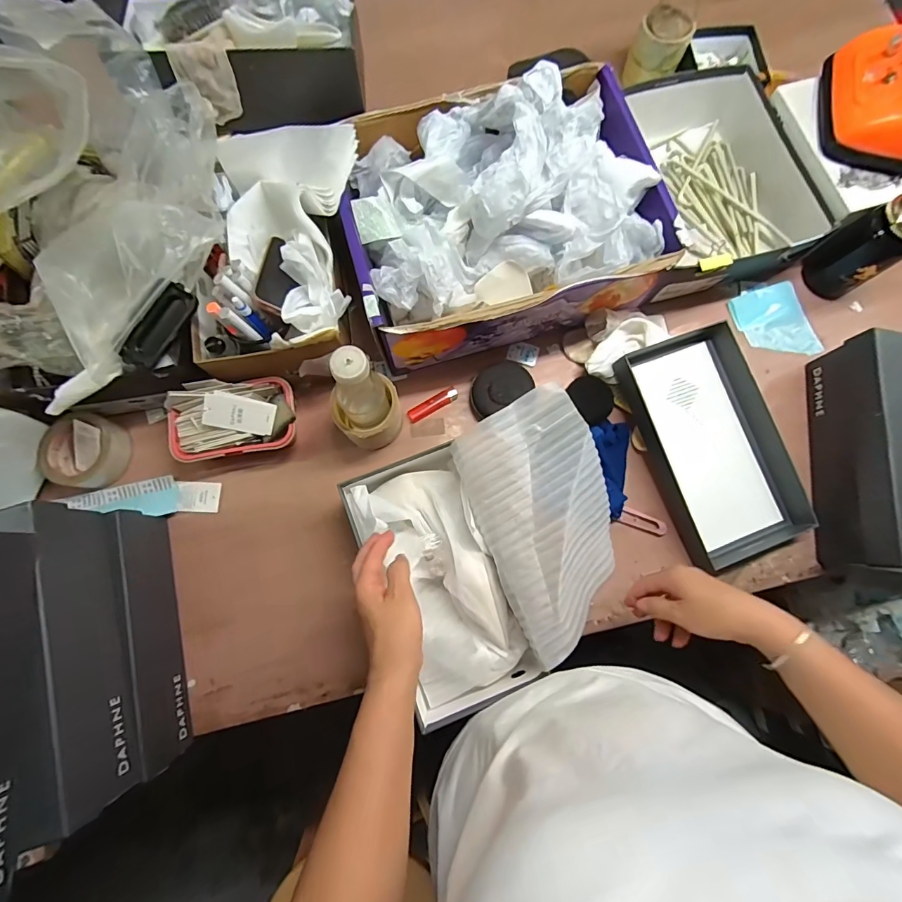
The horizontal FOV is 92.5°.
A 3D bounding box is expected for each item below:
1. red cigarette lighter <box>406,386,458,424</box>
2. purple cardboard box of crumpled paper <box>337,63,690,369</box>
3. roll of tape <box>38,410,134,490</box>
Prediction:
[{"bbox_3d":[-0.027,-0.069,0.640,0.081,0.010,0.022,-30,80,-6],"label":"red cigarette lighter"},{"bbox_3d":[0.062,-0.318,0.600,0.398,0.160,0.316,-16,79,-4],"label":"purple cardboard box of crumpled paper"},{"bbox_3d":[-0.506,0.001,0.603,0.085,0.054,0.098,2,78,0],"label":"roll of tape"}]

